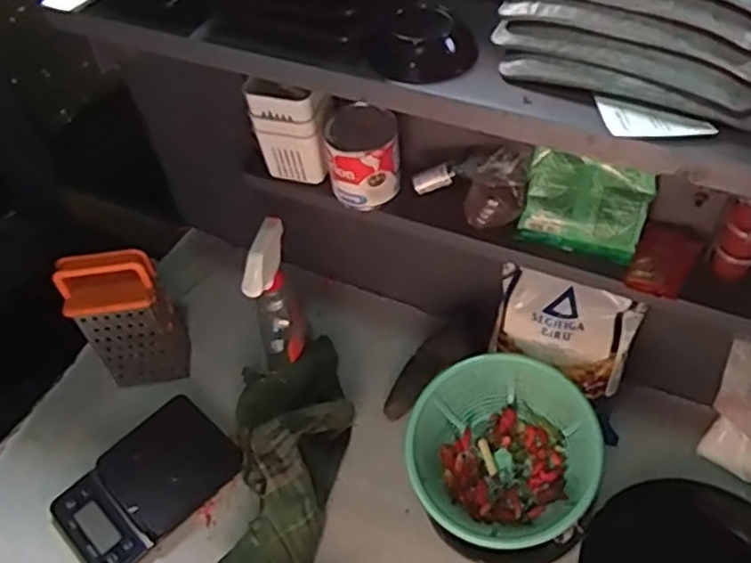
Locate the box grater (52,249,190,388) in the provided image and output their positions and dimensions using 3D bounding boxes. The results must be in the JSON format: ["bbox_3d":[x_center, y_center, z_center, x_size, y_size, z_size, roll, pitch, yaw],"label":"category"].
[{"bbox_3d":[-0.298,0.047,0.850,0.098,0.205,0.058,-7,50,0],"label":"box grater"}]

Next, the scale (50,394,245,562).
[{"bbox_3d":[-0.263,0.234,0.812,0.194,0.038,0.124,-37,56,-23],"label":"scale"}]

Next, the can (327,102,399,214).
[{"bbox_3d":[-0.012,-0.126,0.713,0.067,0.084,0.065,-3,50,3],"label":"can"}]

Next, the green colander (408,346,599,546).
[{"bbox_3d":[0.136,0.190,0.752,0.188,0.111,0.190,-3,50,3],"label":"green colander"}]

